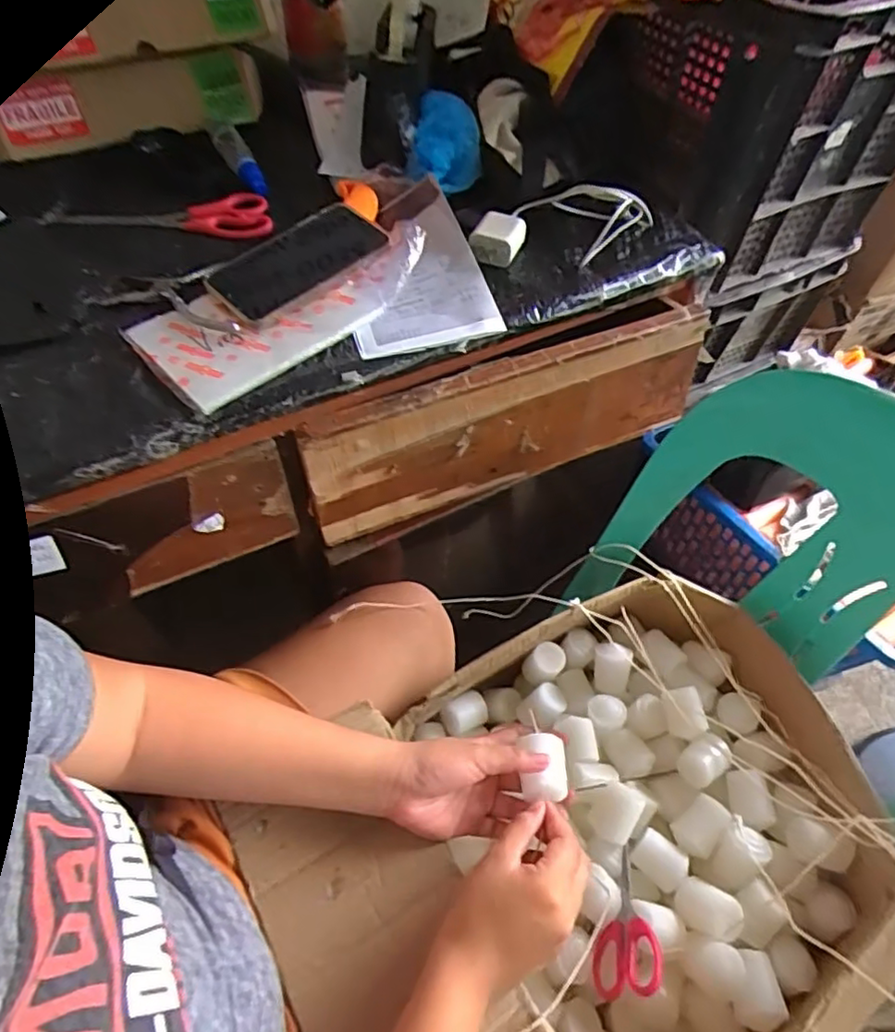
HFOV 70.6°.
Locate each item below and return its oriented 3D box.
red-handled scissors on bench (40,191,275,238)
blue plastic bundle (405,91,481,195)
[{"bbox_3d":[-0.274,-0.296,0.613,0.211,0.015,0.069,5,54,1],"label":"red-handled scissors on bench"},{"bbox_3d":[-0.002,-0.375,0.633,0.071,0.052,0.094,4,54,1],"label":"blue plastic bundle"}]

